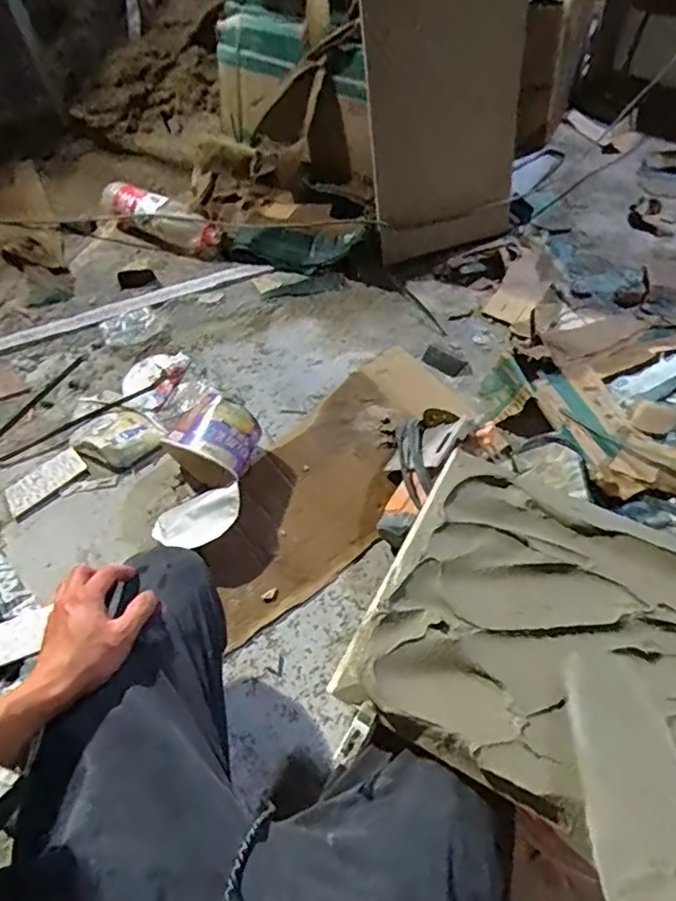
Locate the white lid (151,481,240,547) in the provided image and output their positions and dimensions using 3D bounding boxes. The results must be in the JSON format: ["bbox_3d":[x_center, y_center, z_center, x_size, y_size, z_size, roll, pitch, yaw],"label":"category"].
[{"bbox_3d":[-0.219,0.107,0.875,0.151,0.011,0.081,-19,56,15],"label":"white lid"}]

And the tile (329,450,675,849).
[{"bbox_3d":[0.283,0.207,0.493,0.504,0.019,0.275,23,62,18],"label":"tile"}]

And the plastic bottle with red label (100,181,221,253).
[{"bbox_3d":[-0.422,-0.546,1.292,0.308,0.100,0.066,26,63,19],"label":"plastic bottle with red label"}]

